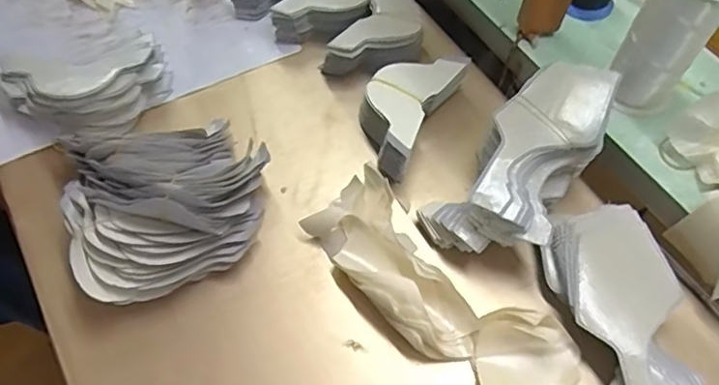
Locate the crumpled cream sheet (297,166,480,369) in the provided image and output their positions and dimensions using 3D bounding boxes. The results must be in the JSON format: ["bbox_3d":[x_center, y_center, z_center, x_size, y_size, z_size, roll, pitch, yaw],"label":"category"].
[{"bbox_3d":[0.034,0.062,0.542,0.088,0.036,0.191,-32,63,-21],"label":"crumpled cream sheet"}]

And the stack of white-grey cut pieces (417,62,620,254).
[{"bbox_3d":[0.161,-0.026,0.568,0.109,0.083,0.210,36,72,26],"label":"stack of white-grey cut pieces"}]

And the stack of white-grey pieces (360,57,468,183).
[{"bbox_3d":[0.046,-0.095,0.634,0.076,0.058,0.147,26,59,15],"label":"stack of white-grey pieces"}]

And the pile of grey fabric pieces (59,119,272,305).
[{"bbox_3d":[-0.179,-0.005,0.563,0.187,0.081,0.181,-19,59,-14],"label":"pile of grey fabric pieces"}]

